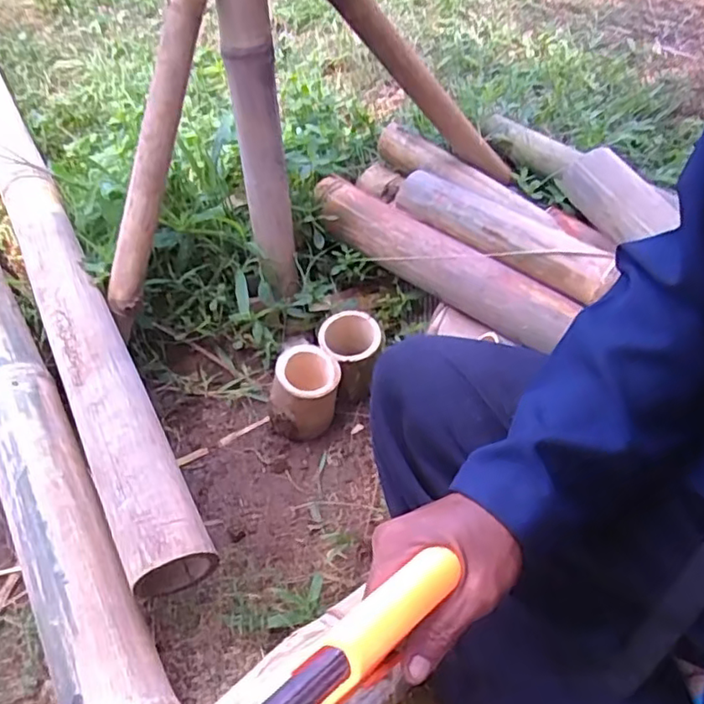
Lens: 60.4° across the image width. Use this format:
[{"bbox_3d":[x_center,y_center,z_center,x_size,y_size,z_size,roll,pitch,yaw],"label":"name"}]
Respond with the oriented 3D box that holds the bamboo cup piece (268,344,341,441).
[{"bbox_3d":[-0.059,0.054,0.766,0.087,0.111,0.078,-6,47,-5],"label":"bamboo cup piece"}]

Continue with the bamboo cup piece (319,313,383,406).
[{"bbox_3d":[0.000,0.009,0.807,0.084,0.095,0.078,0,47,0],"label":"bamboo cup piece"}]

